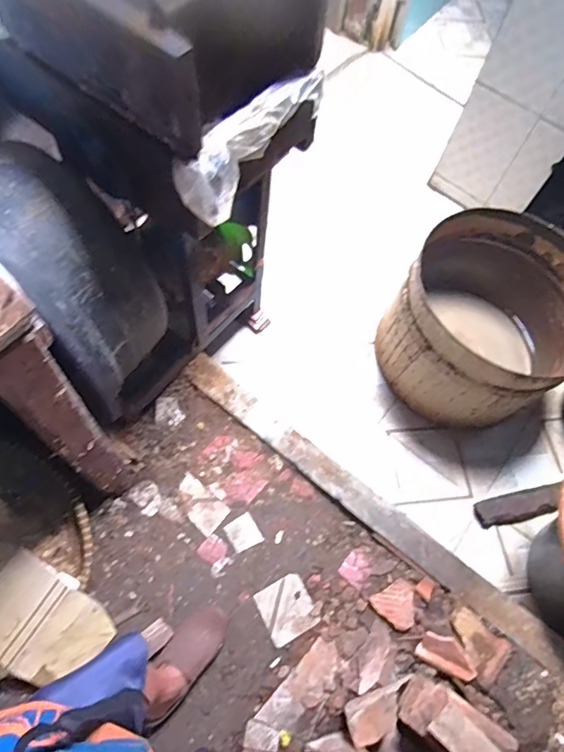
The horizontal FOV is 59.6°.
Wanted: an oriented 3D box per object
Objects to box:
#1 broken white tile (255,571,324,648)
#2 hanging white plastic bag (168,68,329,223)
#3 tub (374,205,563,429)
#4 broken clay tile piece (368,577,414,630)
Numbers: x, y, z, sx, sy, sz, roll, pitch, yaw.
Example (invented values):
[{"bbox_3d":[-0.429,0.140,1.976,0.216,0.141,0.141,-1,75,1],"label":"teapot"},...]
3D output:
[{"bbox_3d":[0.015,0.604,1.284,0.139,0.011,0.138,-27,71,-16],"label":"broken white tile"},{"bbox_3d":[-0.058,-0.452,0.939,0.083,0.119,0.424,31,66,9],"label":"hanging white plastic bag"},{"bbox_3d":[0.659,-0.178,1.596,0.591,0.355,0.576,-27,71,-16],"label":"tub"},{"bbox_3d":[0.302,0.597,1.278,0.113,0.011,0.103,-25,70,-16],"label":"broken clay tile piece"}]

